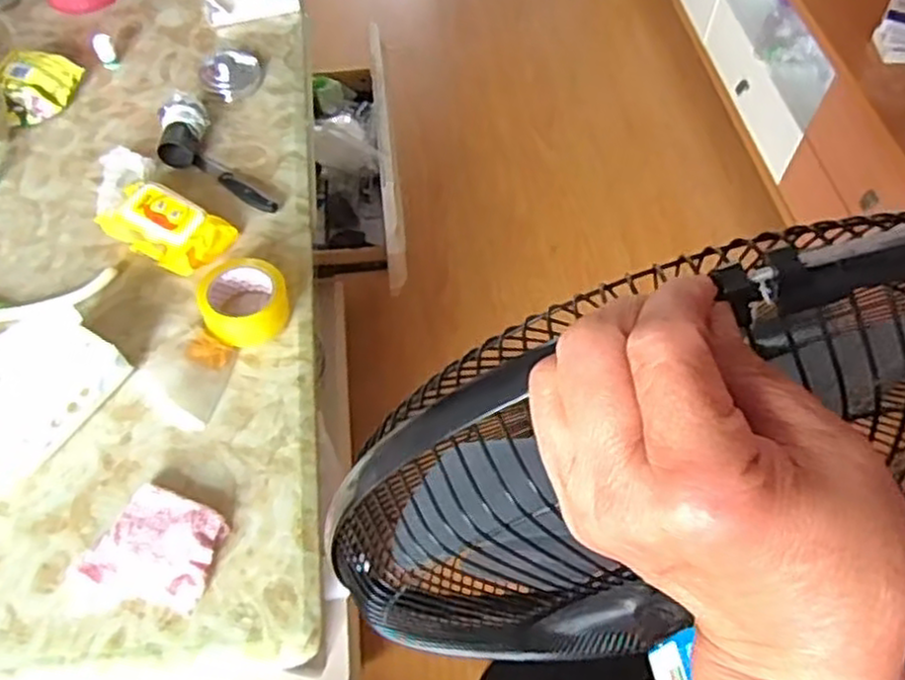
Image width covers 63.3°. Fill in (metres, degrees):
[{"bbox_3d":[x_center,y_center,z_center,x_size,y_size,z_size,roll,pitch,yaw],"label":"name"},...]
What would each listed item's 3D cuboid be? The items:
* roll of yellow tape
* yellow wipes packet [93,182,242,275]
[{"bbox_3d":[-0.261,-0.049,0.918,0.102,0.055,0.111,0,58,0],"label":"roll of yellow tape"},{"bbox_3d":[-0.389,-0.158,0.980,0.172,0.059,0.095,26,62,15],"label":"yellow wipes packet"}]

